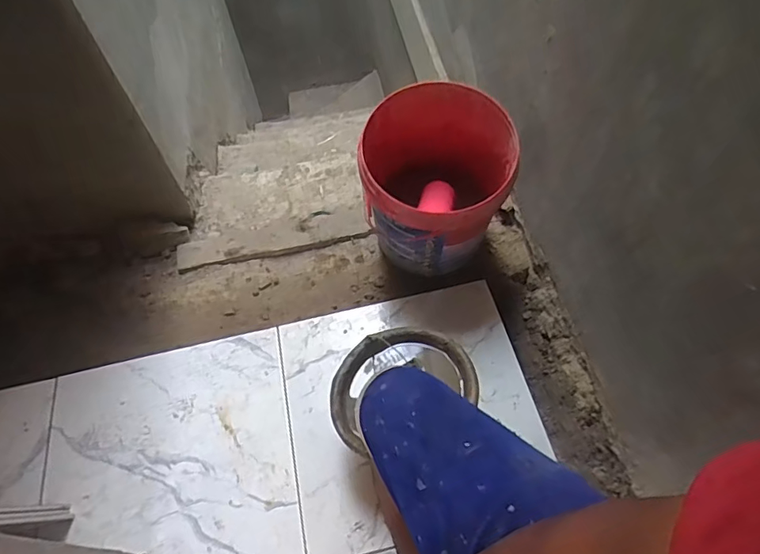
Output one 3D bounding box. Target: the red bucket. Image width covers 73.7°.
[{"bbox_3d":[0.114,-0.183,1.118,0.285,0.348,0.308,-2,58,3],"label":"red bucket"}]

